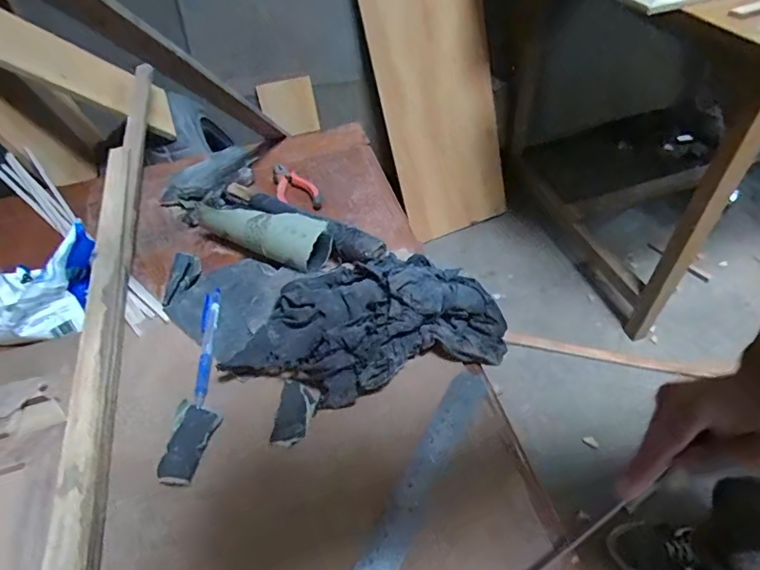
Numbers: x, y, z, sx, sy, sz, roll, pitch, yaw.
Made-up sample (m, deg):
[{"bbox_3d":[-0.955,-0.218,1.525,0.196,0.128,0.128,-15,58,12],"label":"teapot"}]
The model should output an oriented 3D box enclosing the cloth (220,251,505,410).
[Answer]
[{"bbox_3d":[-0.013,0.028,0.451,0.257,0.062,0.139,-18,47,-10],"label":"cloth"}]

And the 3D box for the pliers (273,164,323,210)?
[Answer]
[{"bbox_3d":[-0.116,-0.137,0.638,0.045,0.016,0.121,-23,49,-12],"label":"pliers"}]

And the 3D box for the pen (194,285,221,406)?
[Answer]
[{"bbox_3d":[-0.167,0.055,0.464,0.016,0.008,0.132,-9,48,0],"label":"pen"}]

